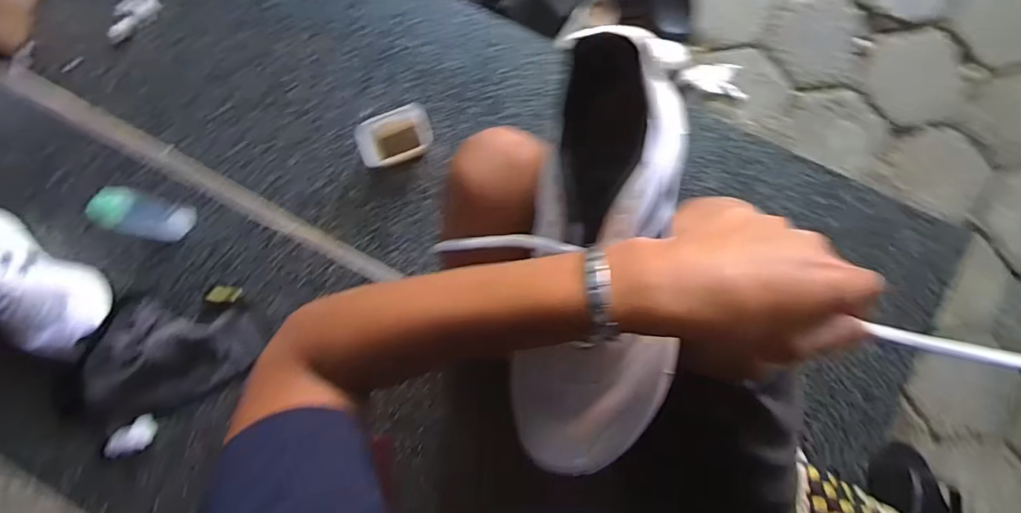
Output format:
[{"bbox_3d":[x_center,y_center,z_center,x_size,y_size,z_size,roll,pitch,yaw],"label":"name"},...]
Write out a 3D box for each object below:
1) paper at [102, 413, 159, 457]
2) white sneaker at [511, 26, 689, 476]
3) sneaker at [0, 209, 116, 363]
[{"bbox_3d":[-0.519,0.246,0.673,0.042,0.039,0.046,-17,85,4],"label":"paper"},{"bbox_3d":[0.067,0.002,0.345,0.108,0.094,0.280,4,100,3],"label":"white sneaker"},{"bbox_3d":[-0.693,0.036,0.676,0.277,0.114,0.107,34,90,7],"label":"sneaker"}]

